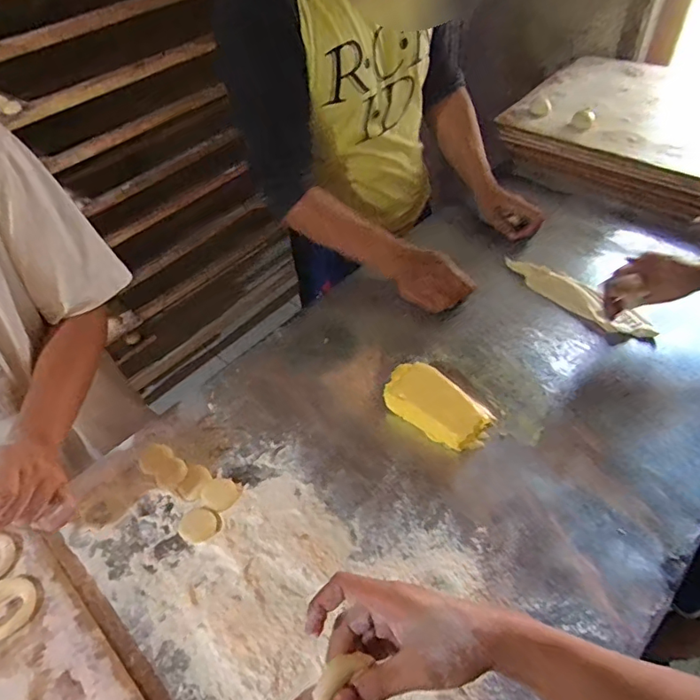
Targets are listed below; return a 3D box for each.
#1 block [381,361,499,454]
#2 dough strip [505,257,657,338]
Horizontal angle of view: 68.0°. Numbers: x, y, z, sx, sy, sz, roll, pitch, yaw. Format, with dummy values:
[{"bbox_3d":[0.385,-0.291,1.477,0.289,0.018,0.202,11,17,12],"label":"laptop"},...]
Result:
[{"bbox_3d":[0.118,0.072,0.721,0.153,0.057,0.077,25,56,25],"label":"block"},{"bbox_3d":[0.364,-0.092,0.847,0.046,0.028,0.259,-34,54,-22],"label":"dough strip"}]

